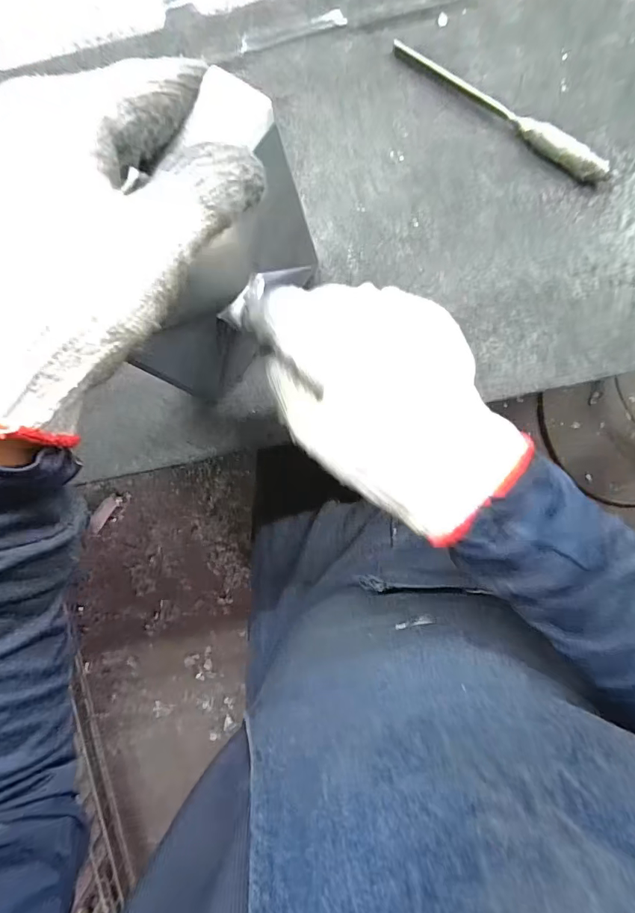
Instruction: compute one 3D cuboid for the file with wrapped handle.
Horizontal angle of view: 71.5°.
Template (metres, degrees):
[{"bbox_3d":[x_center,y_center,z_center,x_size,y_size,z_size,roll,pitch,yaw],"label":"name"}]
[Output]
[{"bbox_3d":[0.129,-0.245,0.313,0.171,0.016,0.016,31,92,-2],"label":"file with wrapped handle"}]

